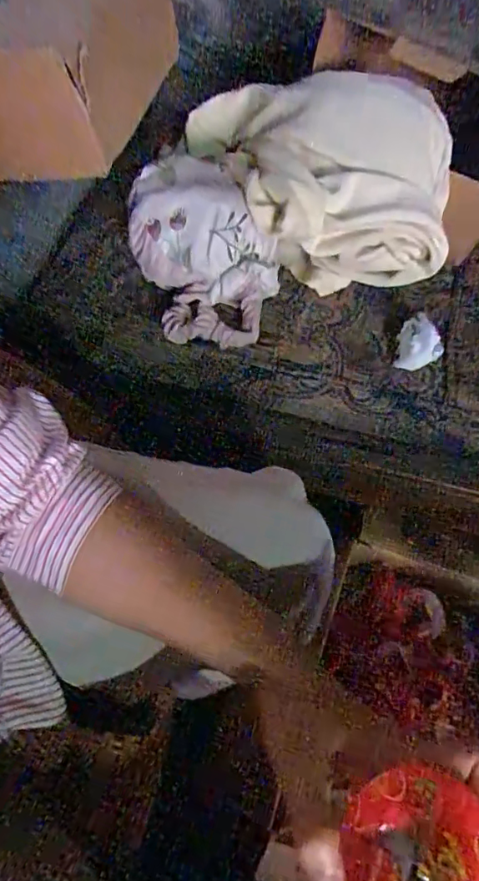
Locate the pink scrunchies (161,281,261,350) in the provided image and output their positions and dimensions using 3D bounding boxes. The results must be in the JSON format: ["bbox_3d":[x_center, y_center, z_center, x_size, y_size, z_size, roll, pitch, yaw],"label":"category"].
[{"bbox_3d":[-0.029,-0.127,0.537,0.102,0.051,0.045,-3,62,-4],"label":"pink scrunchies"}]

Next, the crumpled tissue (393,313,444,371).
[{"bbox_3d":[0.191,-0.105,0.542,0.044,0.025,0.063,11,62,4],"label":"crumpled tissue"}]

